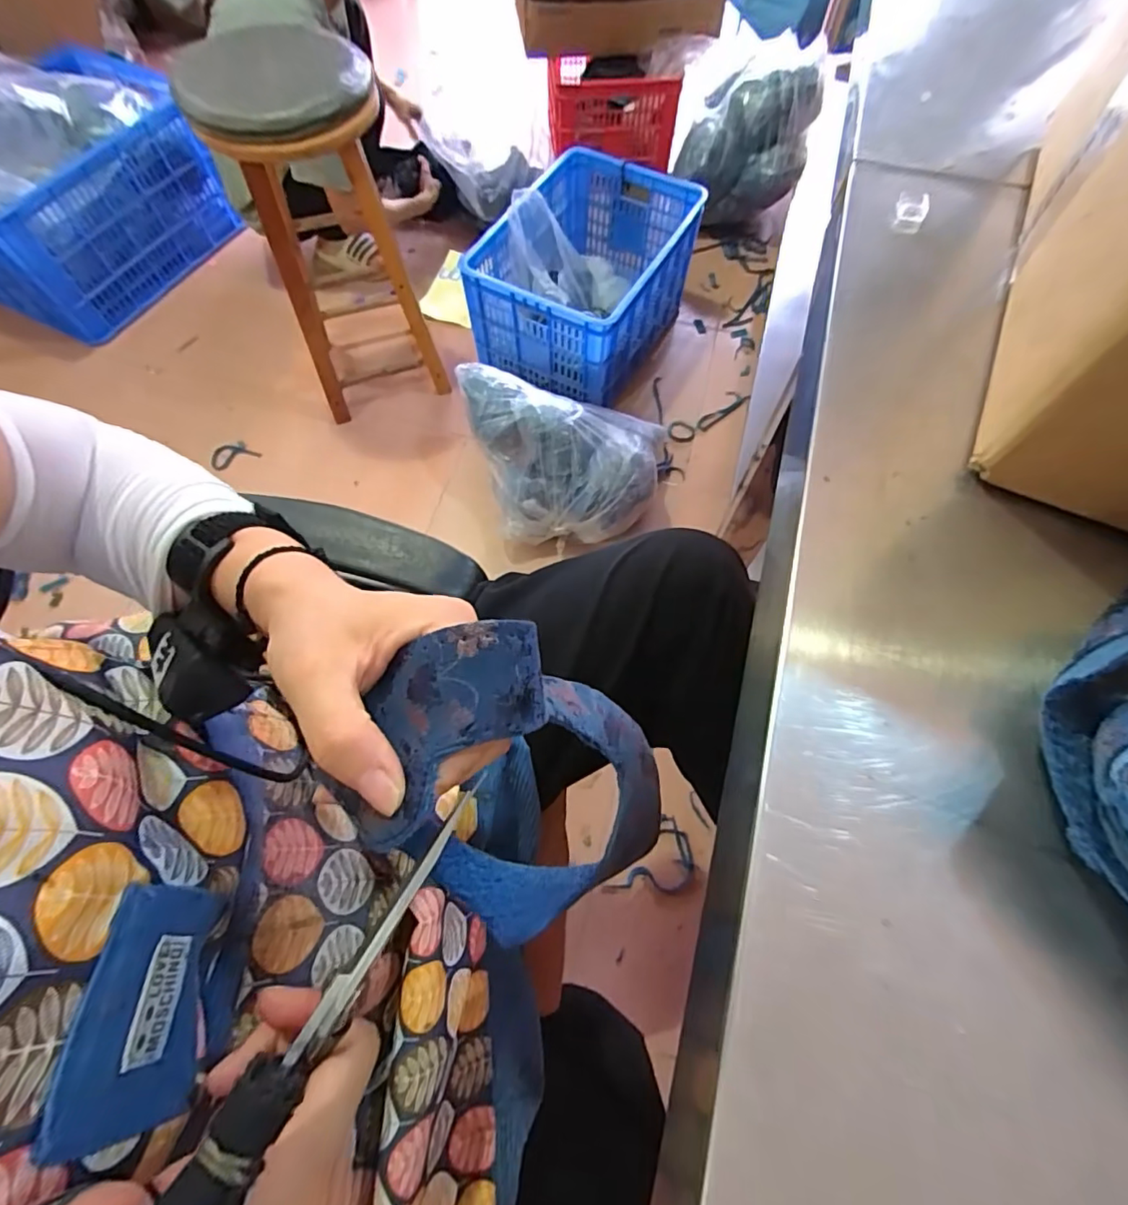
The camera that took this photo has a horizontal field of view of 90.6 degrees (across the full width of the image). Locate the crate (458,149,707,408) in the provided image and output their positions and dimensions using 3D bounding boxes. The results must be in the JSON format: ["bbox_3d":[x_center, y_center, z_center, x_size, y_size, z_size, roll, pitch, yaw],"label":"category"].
[{"bbox_3d":[0.044,-0.732,1.292,0.376,0.280,0.496,26,68,11],"label":"crate"}]

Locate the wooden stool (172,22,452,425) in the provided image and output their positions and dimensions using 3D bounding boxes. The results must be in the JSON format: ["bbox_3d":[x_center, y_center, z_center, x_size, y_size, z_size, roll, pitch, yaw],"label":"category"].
[{"bbox_3d":[-0.444,-0.691,1.104,0.275,0.570,0.292,-19,67,-9],"label":"wooden stool"}]

